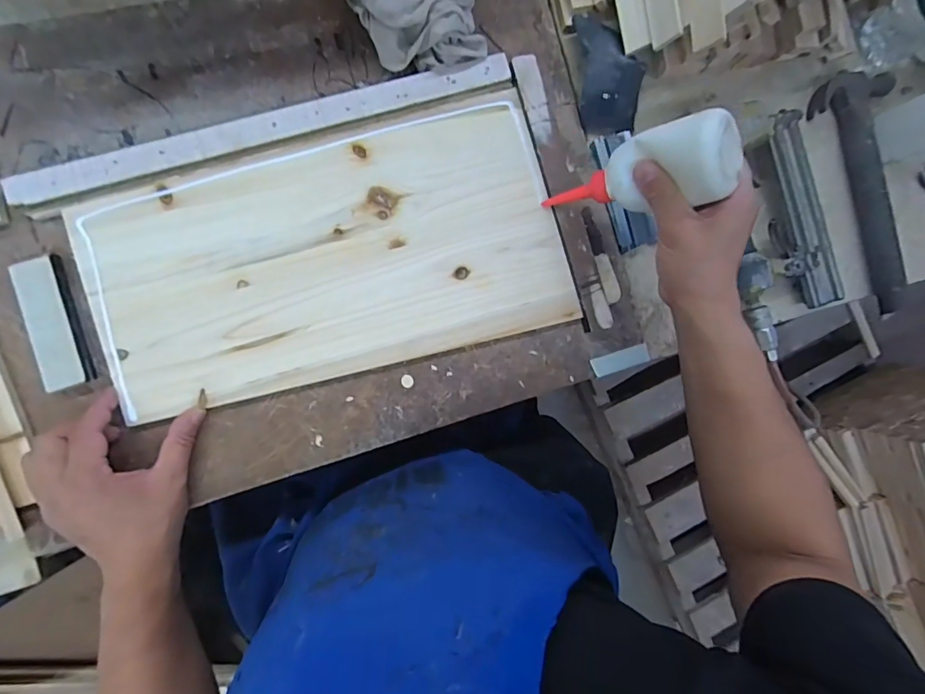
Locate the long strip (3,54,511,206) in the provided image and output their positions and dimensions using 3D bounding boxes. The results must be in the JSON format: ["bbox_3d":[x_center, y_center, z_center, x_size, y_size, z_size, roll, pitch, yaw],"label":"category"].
[{"bbox_3d":[-0.169,-0.208,0.418,0.449,0.012,0.031,-20,92,-9],"label":"long strip"}]

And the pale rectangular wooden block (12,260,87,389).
[{"bbox_3d":[-0.348,-0.019,0.382,0.031,0.013,0.109,-16,92,-9],"label":"pale rectangular wooden block"}]

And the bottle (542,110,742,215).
[{"bbox_3d":[0.148,-0.143,0.388,0.051,0.153,0.055,7,84,-40],"label":"bottle"}]

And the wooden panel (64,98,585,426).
[{"bbox_3d":[-0.112,-0.082,0.424,0.417,0.012,0.221,-16,89,-9],"label":"wooden panel"}]

